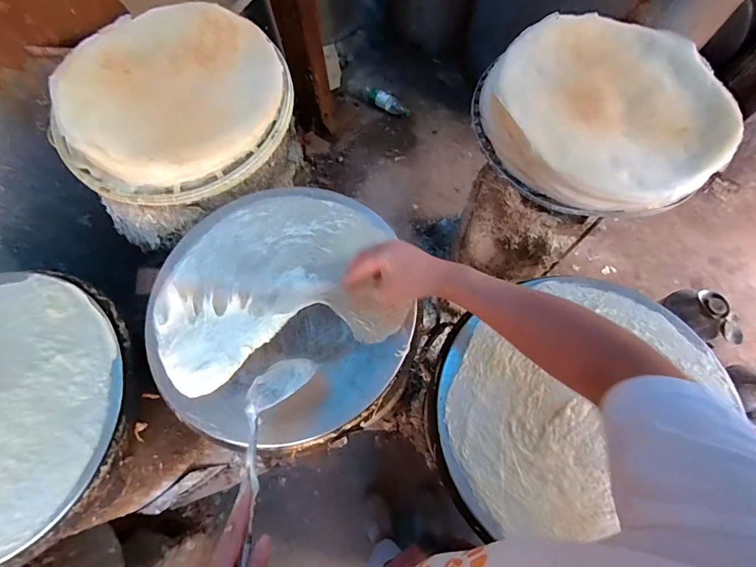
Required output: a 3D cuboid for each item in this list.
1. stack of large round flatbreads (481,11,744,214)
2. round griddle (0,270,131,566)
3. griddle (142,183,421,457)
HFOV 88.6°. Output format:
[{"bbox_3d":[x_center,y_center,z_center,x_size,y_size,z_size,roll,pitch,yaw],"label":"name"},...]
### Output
[{"bbox_3d":[0.378,-0.297,0.632,0.383,0.050,0.396,40,76,13],"label":"stack of large round flatbreads"},{"bbox_3d":[-0.521,0.160,0.512,0.370,0.024,0.368,0,71,1],"label":"round griddle"},{"bbox_3d":[-0.143,0.025,0.538,0.349,0.040,0.361,0,71,1],"label":"griddle"}]

